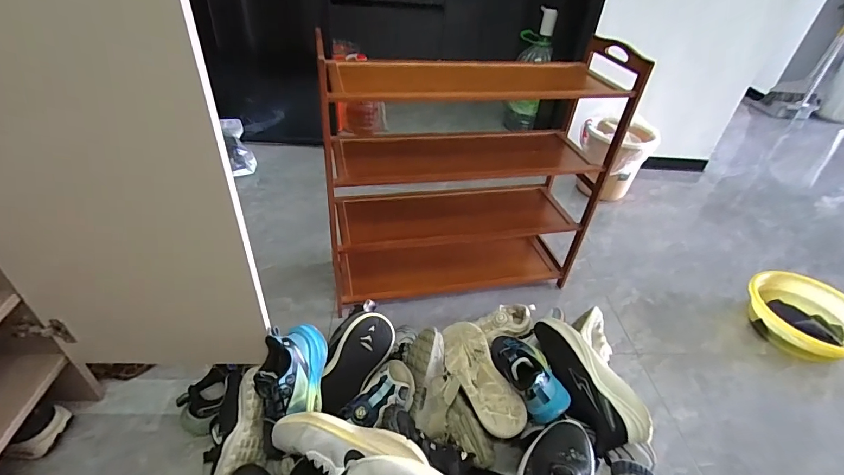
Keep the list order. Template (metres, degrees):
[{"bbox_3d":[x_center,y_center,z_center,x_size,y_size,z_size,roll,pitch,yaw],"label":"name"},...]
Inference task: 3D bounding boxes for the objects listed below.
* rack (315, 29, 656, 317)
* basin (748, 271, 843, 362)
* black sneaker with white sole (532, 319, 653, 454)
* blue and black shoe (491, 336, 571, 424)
[{"bbox_3d":[0.102,-0.144,1.076,0.670,0.649,0.251,-5,39,-13],"label":"rack"},{"bbox_3d":[1.093,0.231,1.188,0.271,0.136,0.295,3,38,-3],"label":"basin"},{"bbox_3d":[0.328,0.277,0.838,0.081,0.097,0.294,-7,40,-16],"label":"black sneaker with white sole"},{"bbox_3d":[0.225,0.275,0.876,0.107,0.098,0.241,-6,22,-14],"label":"blue and black shoe"}]

